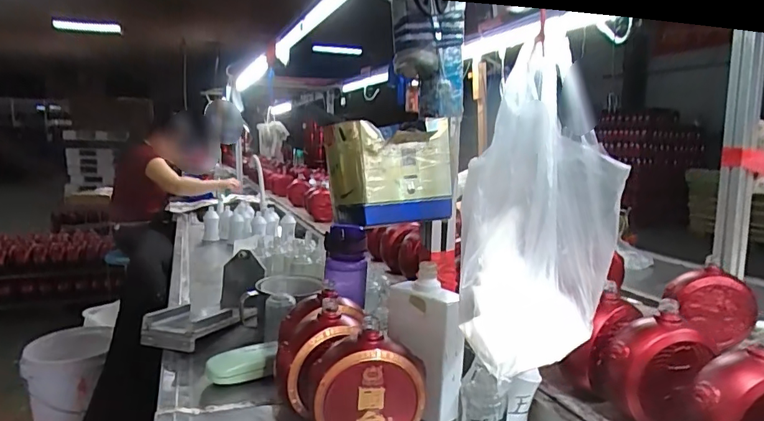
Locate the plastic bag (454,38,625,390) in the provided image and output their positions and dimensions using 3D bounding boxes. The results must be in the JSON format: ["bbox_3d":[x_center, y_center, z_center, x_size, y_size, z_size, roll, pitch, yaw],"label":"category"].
[{"bbox_3d":[0.153,-0.006,0.486,0.141,0.296,0.137,4,9,25],"label":"plastic bag"}]

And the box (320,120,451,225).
[{"bbox_3d":[0.005,-0.054,0.686,0.165,0.132,0.116,-3,9,-19],"label":"box"}]

